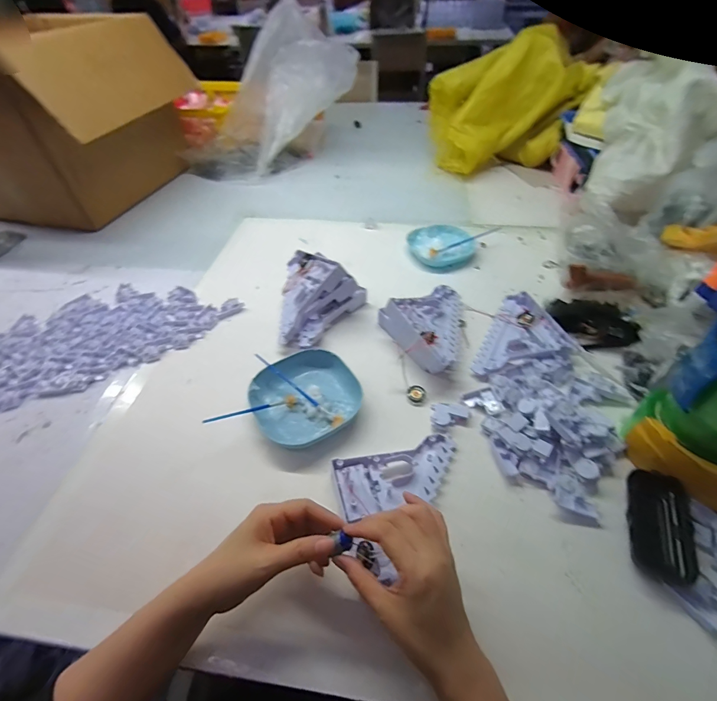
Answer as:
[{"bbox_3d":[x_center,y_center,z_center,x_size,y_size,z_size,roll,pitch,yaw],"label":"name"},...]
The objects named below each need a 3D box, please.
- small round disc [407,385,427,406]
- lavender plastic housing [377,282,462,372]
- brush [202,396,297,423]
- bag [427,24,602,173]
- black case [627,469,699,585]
[{"bbox_3d":[0.082,0.063,0.513,0.026,0.007,0.028,-1,48,1],"label":"small round disc"},{"bbox_3d":[0.097,-0.049,0.567,0.128,0.061,0.203,8,49,9],"label":"lavender plastic housing"},{"bbox_3d":[-0.140,0.079,0.476,0.122,0.013,0.012,-9,43,-36],"label":"brush"},{"bbox_3d":[0.404,-0.656,0.975,0.376,0.262,0.235,-7,48,-4],"label":"bag"},{"bbox_3d":[0.317,0.182,0.380,0.052,0.018,0.106,20,52,19],"label":"black case"}]

